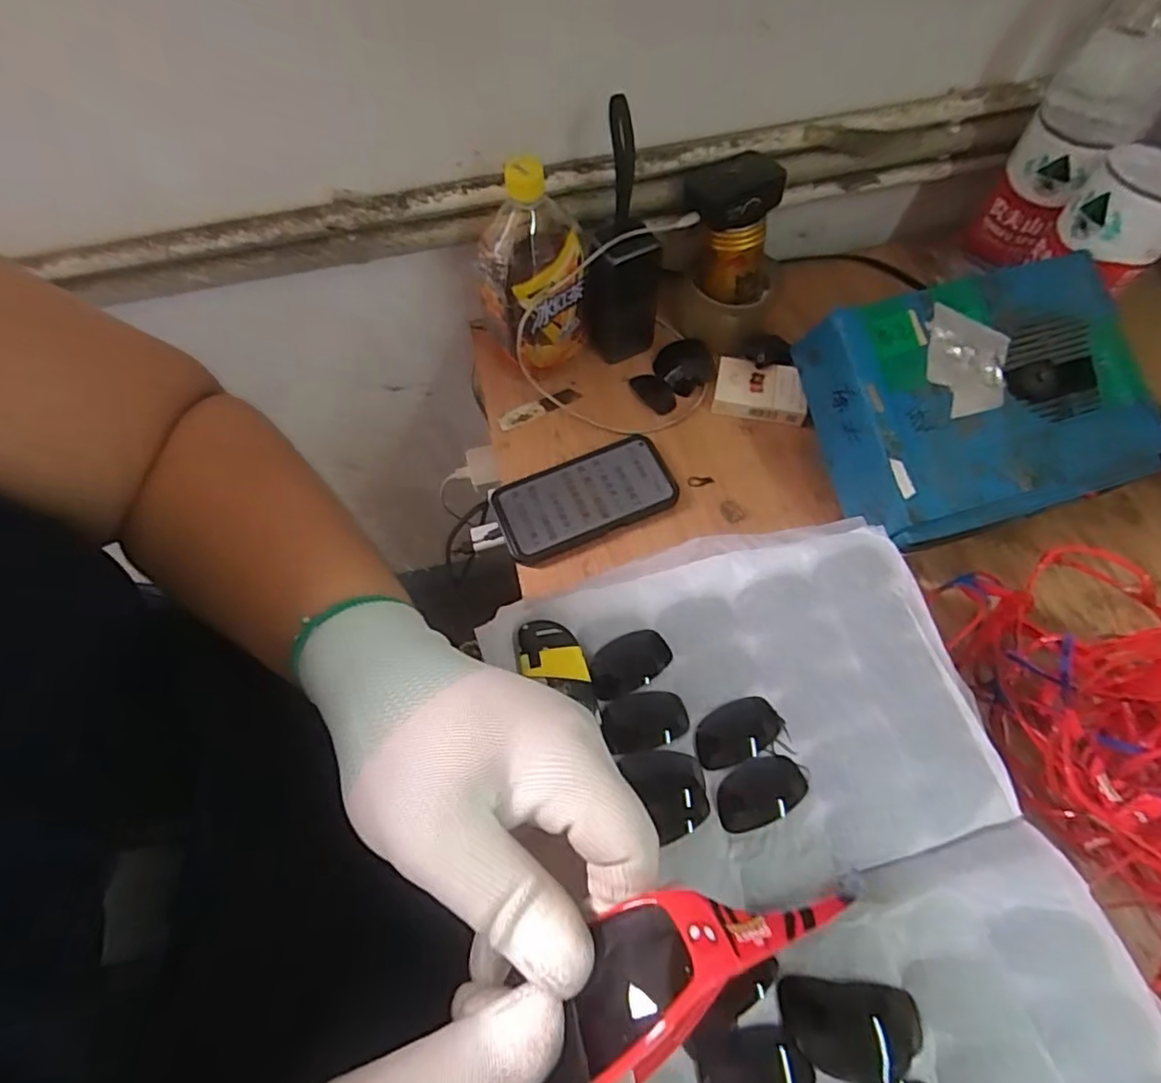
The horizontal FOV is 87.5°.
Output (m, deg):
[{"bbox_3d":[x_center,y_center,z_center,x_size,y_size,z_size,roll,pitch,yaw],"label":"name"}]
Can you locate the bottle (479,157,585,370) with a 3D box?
[{"bbox_3d":[-0.044,-0.240,0.556,0.092,0.201,0.098,-9,65,-2],"label":"bottle"}]

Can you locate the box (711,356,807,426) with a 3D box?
[{"bbox_3d":[0.178,-0.151,0.602,0.086,0.028,0.059,10,66,7],"label":"box"}]

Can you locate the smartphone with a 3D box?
[{"bbox_3d":[0.005,-0.041,0.562,0.162,0.012,0.081,-23,66,-8],"label":"smartphone"}]

